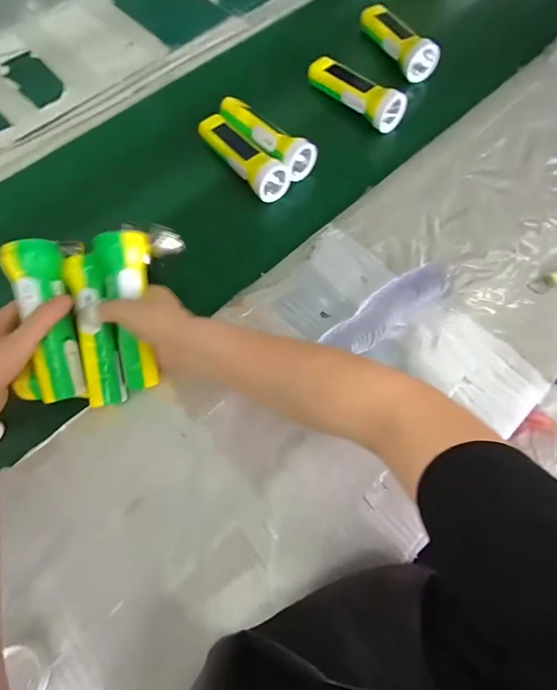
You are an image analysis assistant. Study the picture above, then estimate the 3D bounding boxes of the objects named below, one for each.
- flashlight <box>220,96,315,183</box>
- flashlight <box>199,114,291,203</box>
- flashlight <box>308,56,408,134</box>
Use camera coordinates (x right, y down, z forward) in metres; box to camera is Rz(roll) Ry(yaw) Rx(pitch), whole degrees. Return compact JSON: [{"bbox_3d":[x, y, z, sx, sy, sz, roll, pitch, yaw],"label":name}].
[{"bbox_3d":[-0.021,-0.306,0.533,0.165,0.059,0.059,41,75,15],"label":"flashlight"},{"bbox_3d":[-0.058,-0.273,0.525,0.058,0.054,0.166,-39,73,-13],"label":"flashlight"},{"bbox_3d":[0.116,-0.398,0.564,0.063,0.058,0.169,-42,74,-13],"label":"flashlight"}]

